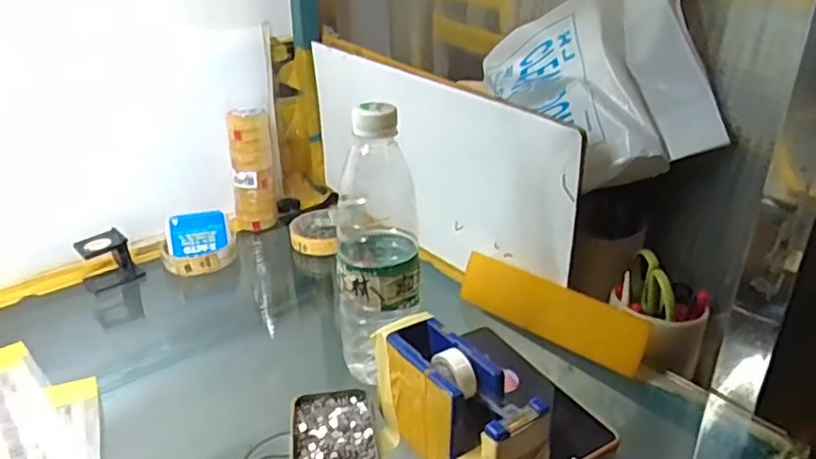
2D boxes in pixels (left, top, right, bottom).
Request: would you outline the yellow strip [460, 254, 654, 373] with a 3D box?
[{"bbox_3d":[0.126,0.073,0.574,0.177,0.052,0.010,24,21,34],"label":"yellow strip"}]

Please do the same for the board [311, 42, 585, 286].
[{"bbox_3d":[0.016,-0.071,0.678,0.011,0.178,0.394,-21,33,-33],"label":"board"}]

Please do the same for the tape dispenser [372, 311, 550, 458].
[{"bbox_3d":[0.029,0.122,0.426,0.057,0.070,0.130,-18,31,-28],"label":"tape dispenser"}]

